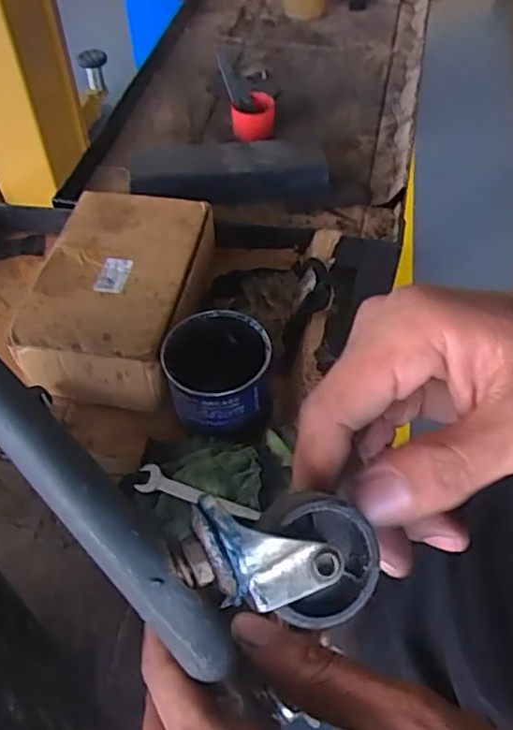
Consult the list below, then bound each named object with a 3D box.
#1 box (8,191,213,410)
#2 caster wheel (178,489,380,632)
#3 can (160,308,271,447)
[{"bbox_3d":[-0.149,-0.081,0.690,0.157,0.081,0.235,8,52,6],"label":"box"},{"bbox_3d":[0.007,0.057,0.184,0.058,0.029,0.032,-4,52,-3],"label":"caster wheel"},{"bbox_3d":[-0.037,0.013,0.596,0.100,0.083,0.104,-1,52,0],"label":"can"}]

